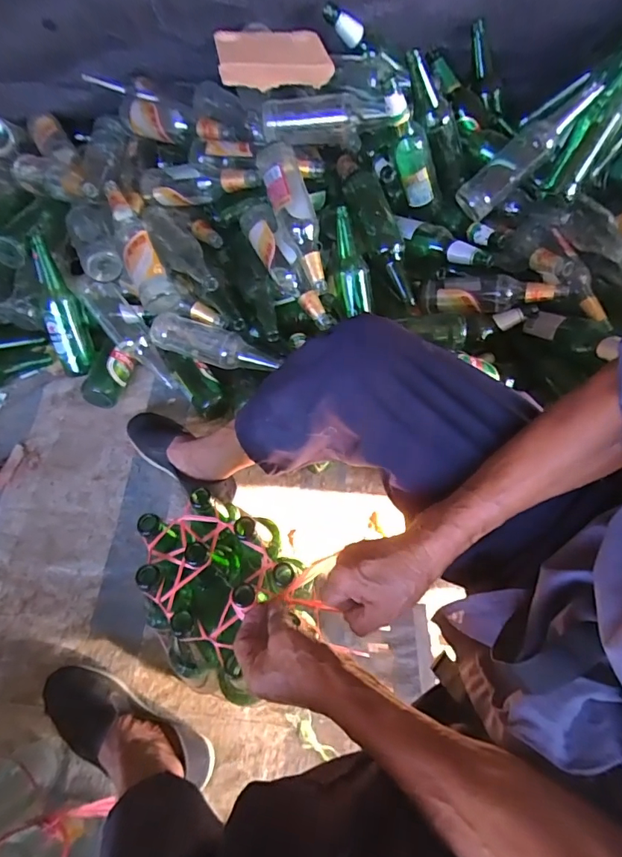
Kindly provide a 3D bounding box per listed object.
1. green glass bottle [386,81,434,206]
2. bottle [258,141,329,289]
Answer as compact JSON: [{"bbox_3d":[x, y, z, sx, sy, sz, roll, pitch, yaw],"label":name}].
[{"bbox_3d":[0.175,-0.502,0.784,0.054,0.223,0.056,-4,60,25],"label":"green glass bottle"},{"bbox_3d":[-0.024,-0.375,0.805,0.074,0.071,0.264,-20,92,-11],"label":"bottle"}]

